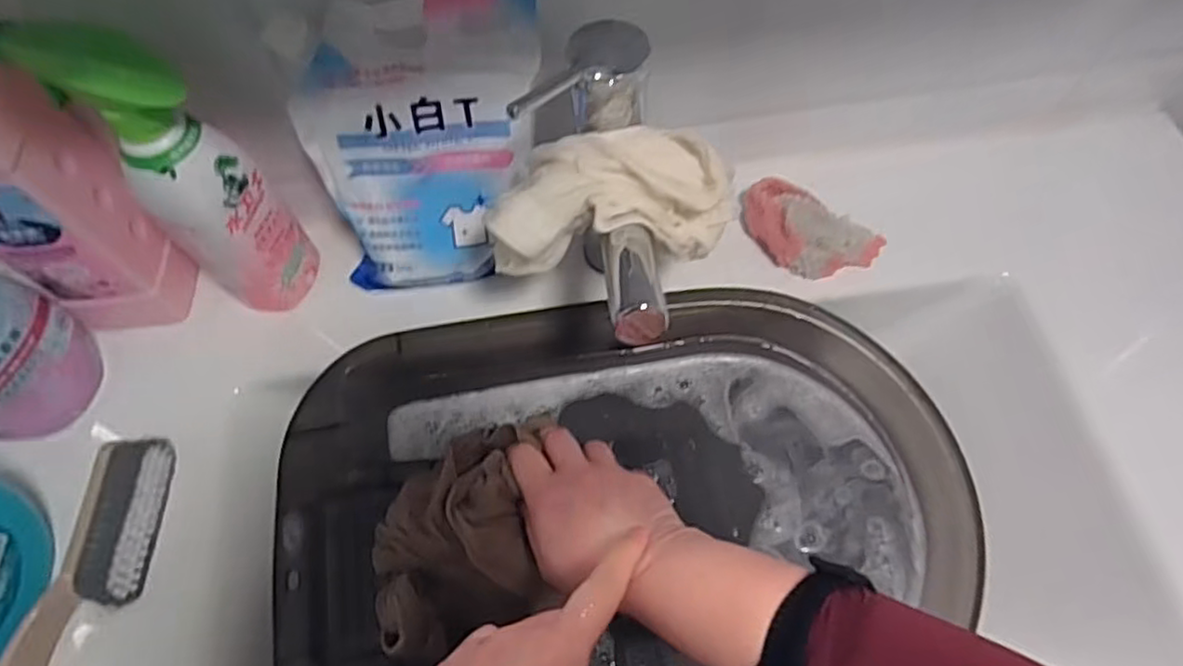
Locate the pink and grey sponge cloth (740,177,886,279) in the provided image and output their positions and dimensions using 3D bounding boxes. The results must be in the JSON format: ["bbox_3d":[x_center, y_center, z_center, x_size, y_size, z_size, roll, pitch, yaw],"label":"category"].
[{"bbox_3d":[0.169,-0.081,0.528,0.110,0.037,0.065,27,68,16],"label":"pink and grey sponge cloth"}]

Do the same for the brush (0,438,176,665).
[{"bbox_3d":[-0.318,0.170,0.419,0.044,0.035,0.212,6,63,6],"label":"brush"}]

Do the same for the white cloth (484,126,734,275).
[{"bbox_3d":[0.010,-0.079,0.405,0.144,0.069,0.065,-9,63,-1],"label":"white cloth"}]

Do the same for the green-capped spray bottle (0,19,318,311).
[{"bbox_3d":[-0.261,-0.100,0.441,0.072,0.224,0.071,-42,68,-17],"label":"green-capped spray bottle"}]

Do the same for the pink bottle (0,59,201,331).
[{"bbox_3d":[-0.357,-0.090,0.437,0.076,0.224,0.084,-6,63,0],"label":"pink bottle"}]

